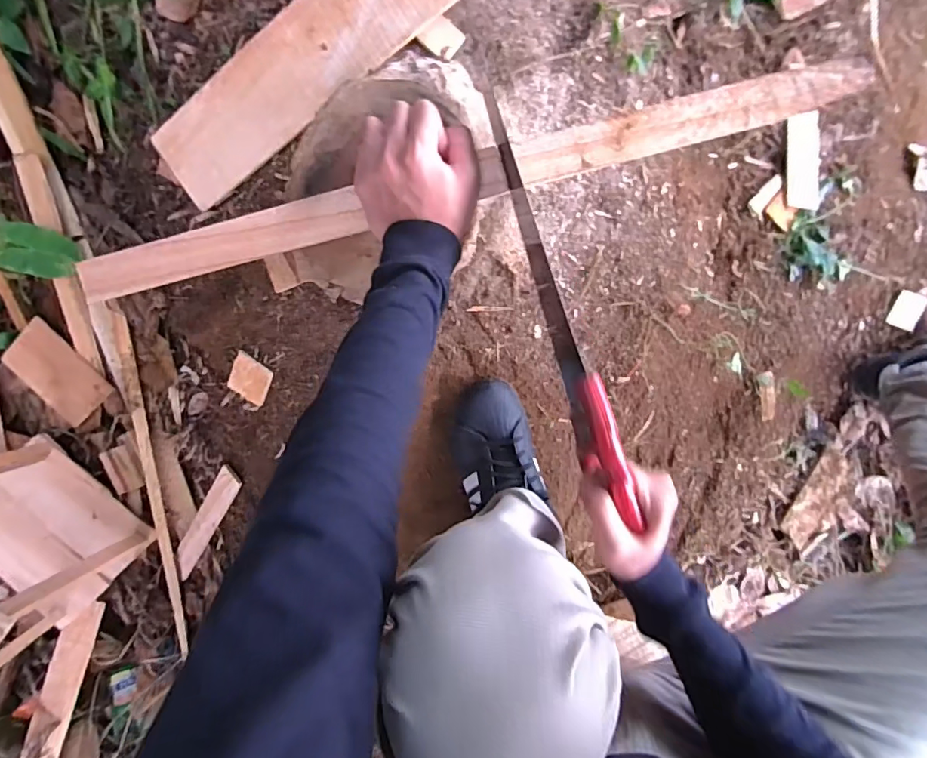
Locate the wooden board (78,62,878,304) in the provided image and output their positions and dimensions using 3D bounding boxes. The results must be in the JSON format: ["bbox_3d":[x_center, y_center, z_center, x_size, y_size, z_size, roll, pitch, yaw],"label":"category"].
[{"bbox_3d":[-0.010,-0.169,0.447,0.678,0.019,0.039,-13,95,4],"label":"wooden board"}]

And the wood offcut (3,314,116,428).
[{"bbox_3d":[-0.644,-0.008,0.815,0.103,0.011,0.152,-38,104,11],"label":"wood offcut"}]

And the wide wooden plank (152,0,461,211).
[{"bbox_3d":[-0.190,-0.350,0.582,0.391,0.010,0.108,-30,100,16],"label":"wide wooden plank"}]

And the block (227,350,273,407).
[{"bbox_3d":[-0.288,0.003,0.695,0.059,0.006,0.068,32,122,4],"label":"block"}]

